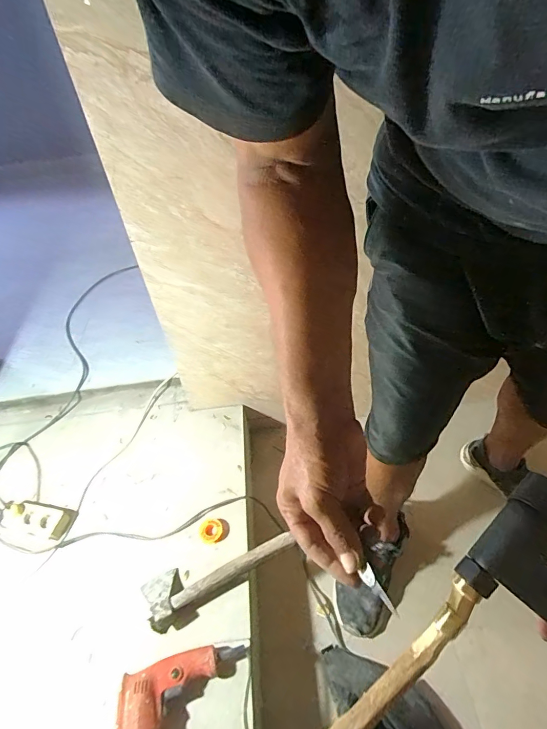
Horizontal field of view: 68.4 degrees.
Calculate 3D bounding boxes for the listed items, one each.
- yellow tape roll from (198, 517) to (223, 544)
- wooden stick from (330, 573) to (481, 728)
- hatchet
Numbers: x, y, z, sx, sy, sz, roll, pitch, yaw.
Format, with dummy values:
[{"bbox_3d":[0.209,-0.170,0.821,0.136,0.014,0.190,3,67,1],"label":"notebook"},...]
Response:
[{"bbox_3d":[-0.140,0.372,0.900,0.055,0.013,0.057,-3,47,3],"label":"yellow tape roll"},{"bbox_3d":[0.060,0.277,0.324,0.277,0.021,0.037,-43,52,3],"label":"wooden stick"},{"bbox_3d":[-0.115,0.414,0.834,0.311,0.045,0.103,-25,49,-17],"label":"hatchet"}]

